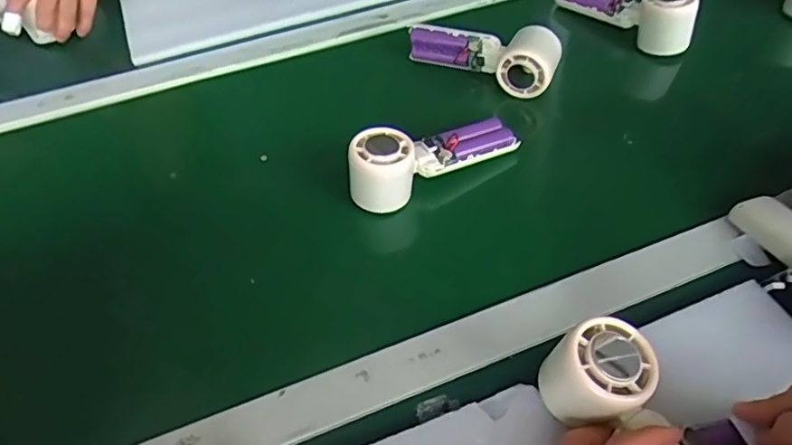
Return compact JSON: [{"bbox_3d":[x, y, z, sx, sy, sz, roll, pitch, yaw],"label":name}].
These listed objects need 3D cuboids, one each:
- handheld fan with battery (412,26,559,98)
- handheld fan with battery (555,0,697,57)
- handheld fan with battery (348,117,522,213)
[{"bbox_3d":[0.095,-0.188,0.635,0.163,0.052,0.051,23,54,23],"label":"handheld fan with battery"},{"bbox_3d":[0.270,-0.259,0.690,0.050,0.056,0.175,-32,53,-22],"label":"handheld fan with battery"},{"bbox_3d":[0.033,-0.068,0.530,0.160,0.054,0.046,-25,51,-17],"label":"handheld fan with battery"}]

